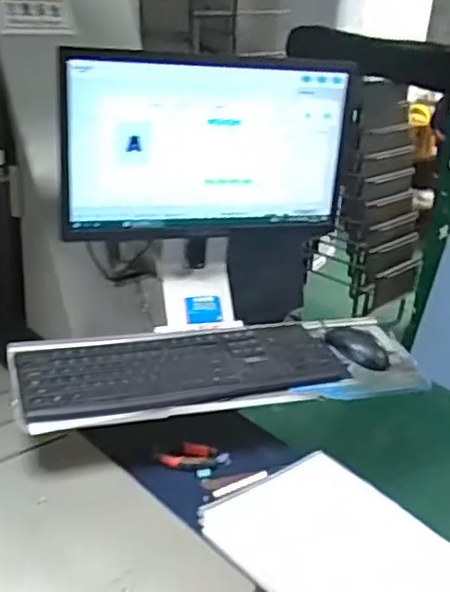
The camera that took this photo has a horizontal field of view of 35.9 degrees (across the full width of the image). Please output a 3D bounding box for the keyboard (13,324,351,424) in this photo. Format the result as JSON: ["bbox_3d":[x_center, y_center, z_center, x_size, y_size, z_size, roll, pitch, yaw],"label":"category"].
[{"bbox_3d":[-0.050,0.102,0.987,0.461,0.033,0.144,-6,26,-21],"label":"keyboard"}]

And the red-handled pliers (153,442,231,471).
[{"bbox_3d":[-0.044,0.227,0.979,0.105,0.020,0.046,0,24,-9],"label":"red-handled pliers"}]

